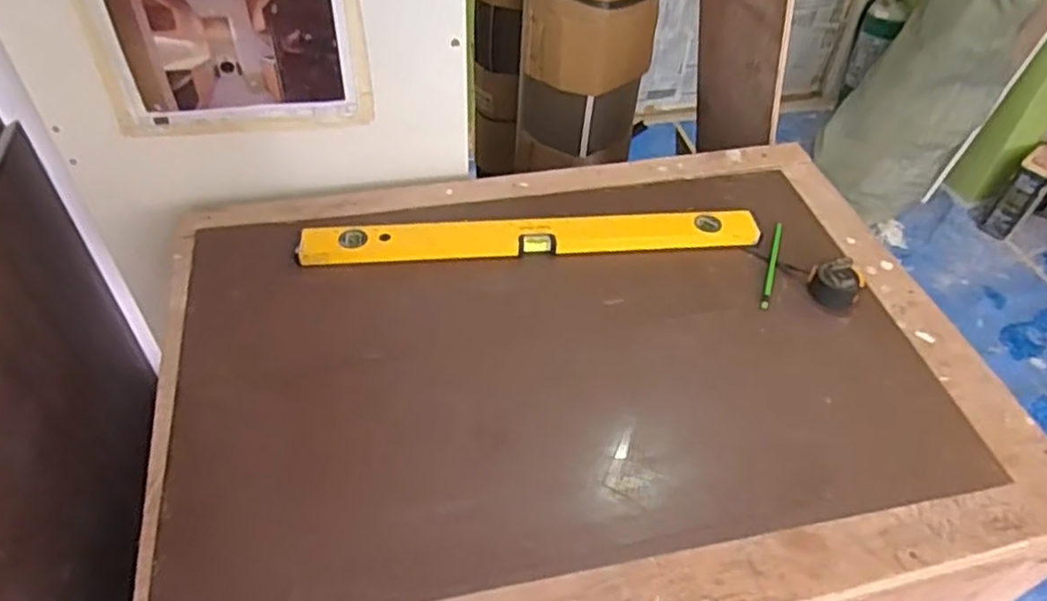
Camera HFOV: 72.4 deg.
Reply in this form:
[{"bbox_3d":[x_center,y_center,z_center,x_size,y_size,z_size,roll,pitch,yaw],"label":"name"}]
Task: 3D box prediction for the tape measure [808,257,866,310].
[{"bbox_3d":[0.390,-0.021,0.895,0.061,0.032,0.065,21,49,15],"label":"tape measure"}]

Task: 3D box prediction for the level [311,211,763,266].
[{"bbox_3d":[0.015,-0.083,0.943,0.590,0.023,0.057,-3,47,-7],"label":"level"}]

